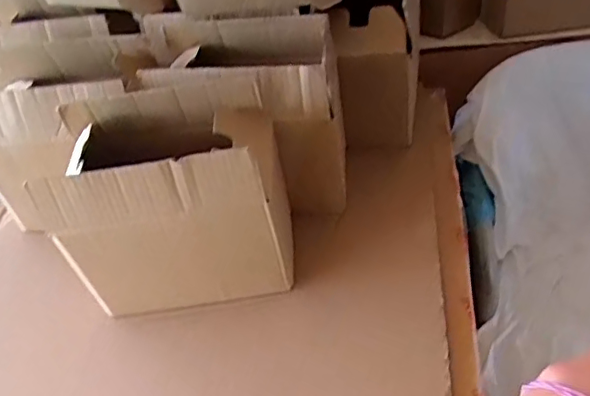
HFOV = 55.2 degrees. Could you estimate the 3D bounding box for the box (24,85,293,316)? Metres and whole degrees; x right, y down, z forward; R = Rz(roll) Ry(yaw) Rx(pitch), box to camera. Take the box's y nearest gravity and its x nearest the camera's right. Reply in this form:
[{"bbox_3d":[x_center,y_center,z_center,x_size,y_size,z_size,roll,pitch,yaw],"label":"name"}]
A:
[{"bbox_3d":[-0.131,0.005,0.636,0.229,0.203,0.140,-7,42,3],"label":"box"}]

